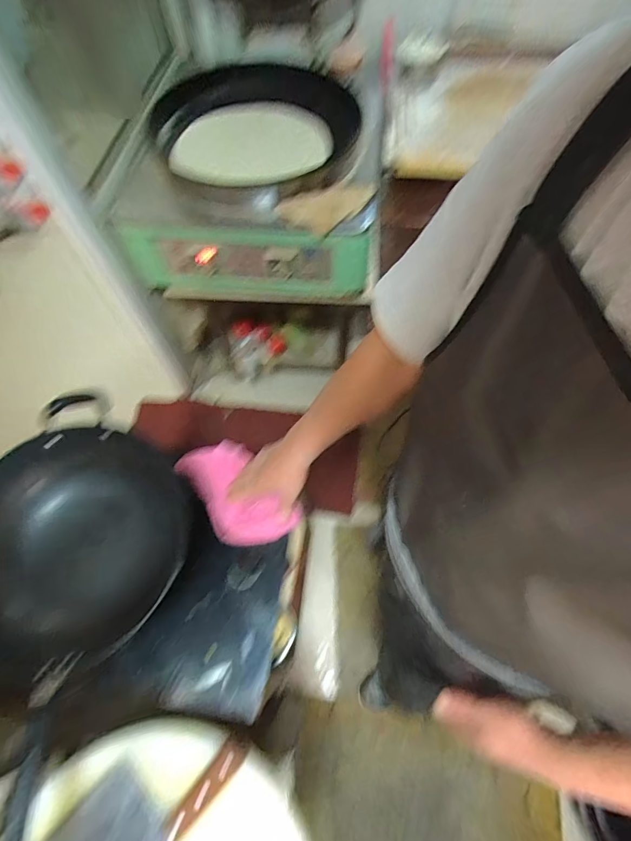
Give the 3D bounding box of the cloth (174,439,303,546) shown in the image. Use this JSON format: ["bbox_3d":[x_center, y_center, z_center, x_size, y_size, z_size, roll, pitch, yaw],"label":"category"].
[{"bbox_3d":[-0.144,0.125,0.709,0.128,0.054,0.238,-39,62,-16],"label":"cloth"}]

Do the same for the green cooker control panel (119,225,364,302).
[{"bbox_3d":[-0.186,-0.407,1.046,0.633,0.223,0.043,6,65,4],"label":"green cooker control panel"}]

